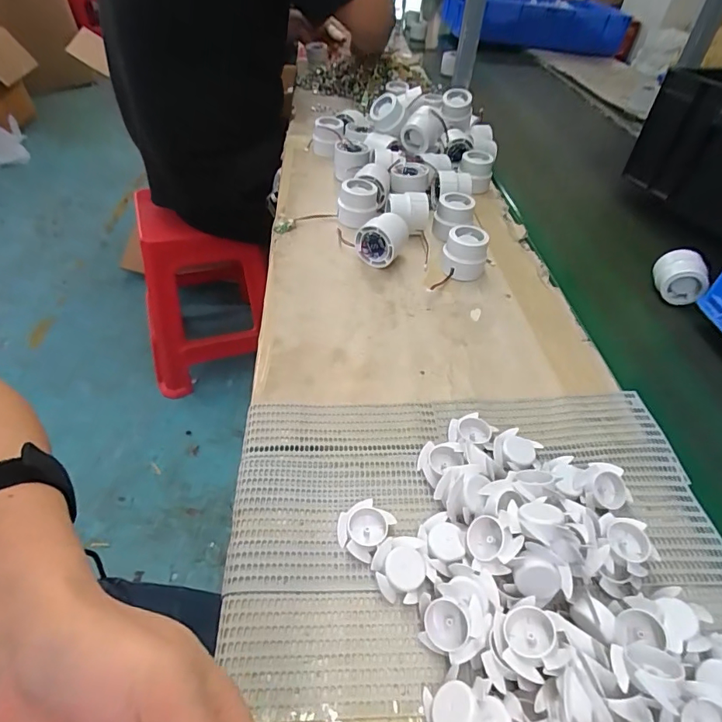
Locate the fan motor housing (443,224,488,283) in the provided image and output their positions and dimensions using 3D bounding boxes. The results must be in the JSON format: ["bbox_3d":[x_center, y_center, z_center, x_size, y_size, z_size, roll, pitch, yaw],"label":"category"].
[{"bbox_3d":[0.128,-0.132,0.561,0.053,0.049,0.052,-9,46,-14],"label":"fan motor housing"}]

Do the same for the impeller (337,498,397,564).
[{"bbox_3d":[0.002,0.118,0.324,0.033,0.014,0.036,32,50,24],"label":"impeller"}]

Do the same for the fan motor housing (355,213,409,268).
[{"bbox_3d":[0.026,-0.154,0.573,0.052,0.050,0.057,17,46,11],"label":"fan motor housing"}]

